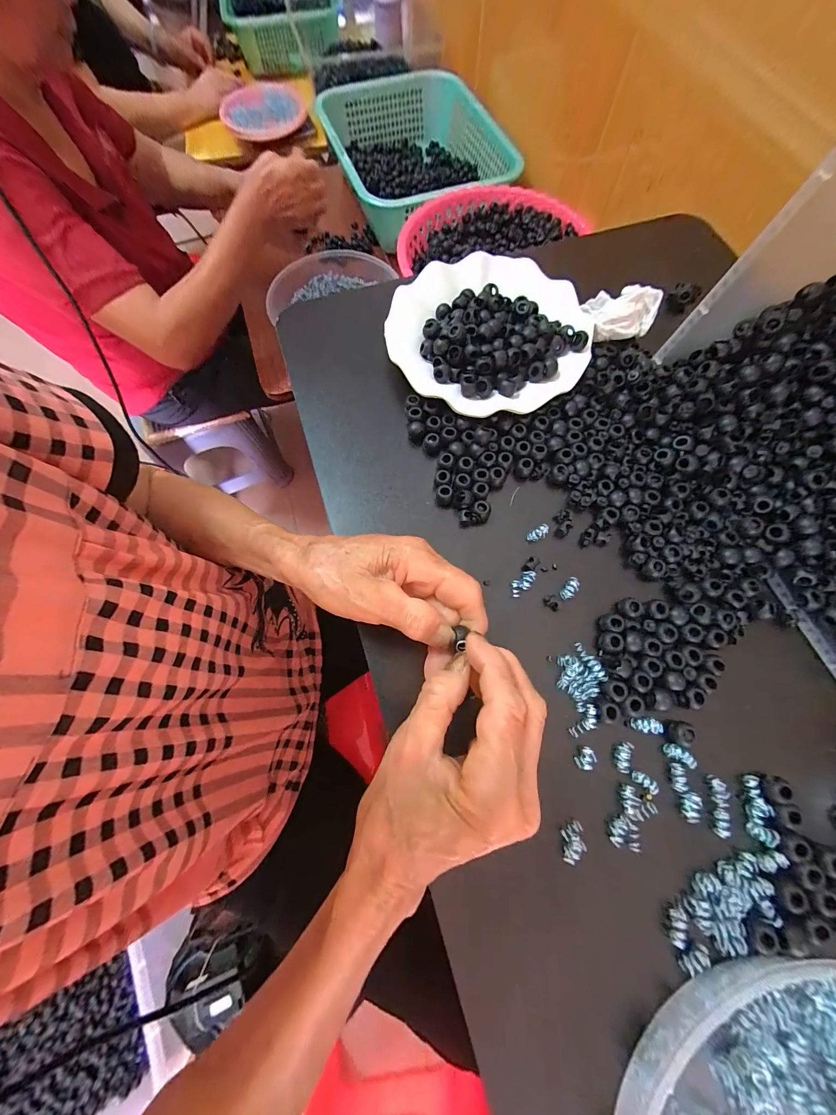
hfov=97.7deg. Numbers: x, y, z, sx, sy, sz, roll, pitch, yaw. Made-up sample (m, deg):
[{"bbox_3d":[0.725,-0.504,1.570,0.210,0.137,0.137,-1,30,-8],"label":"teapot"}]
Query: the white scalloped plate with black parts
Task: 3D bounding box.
[{"bbox_3d":[0.066,-0.207,0.334,0.169,0.022,0.166,0,71,1],"label":"white scalloped plate with black parts"}]

